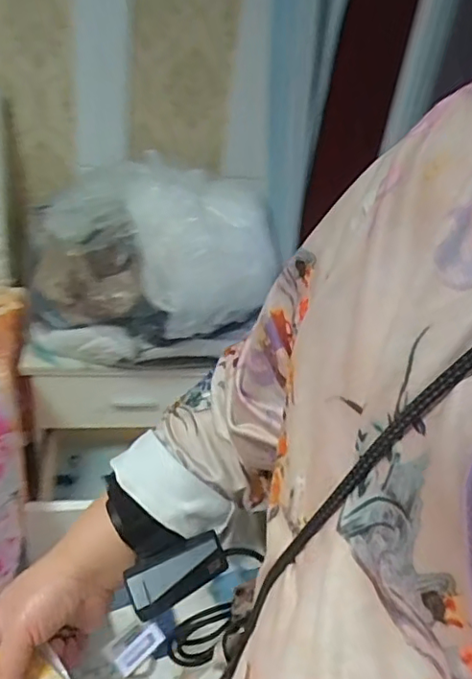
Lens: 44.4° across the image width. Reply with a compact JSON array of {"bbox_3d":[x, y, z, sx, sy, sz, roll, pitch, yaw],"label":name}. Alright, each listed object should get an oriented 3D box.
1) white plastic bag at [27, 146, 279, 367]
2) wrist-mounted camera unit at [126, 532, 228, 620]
[{"bbox_3d":[-0.181,-0.165,1.262,0.527,0.339,0.278,-2,34,-13],"label":"white plastic bag"},{"bbox_3d":[-0.040,0.163,0.399,0.068,0.022,0.029,-26,43,-15],"label":"wrist-mounted camera unit"}]

